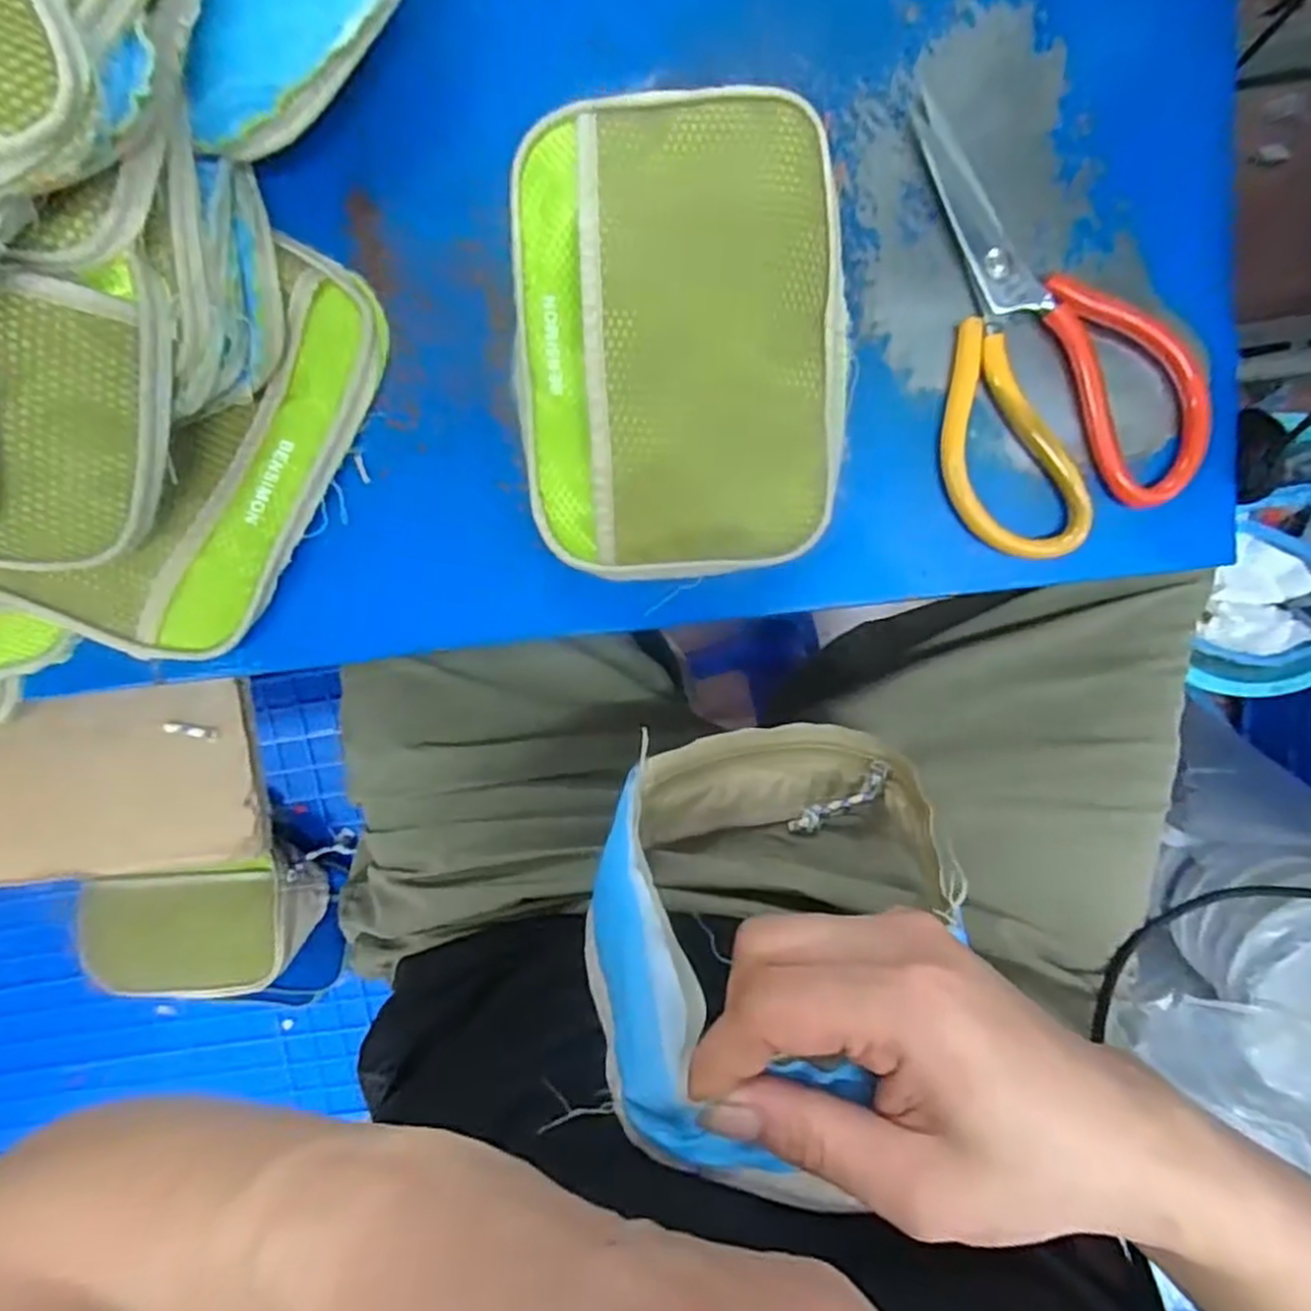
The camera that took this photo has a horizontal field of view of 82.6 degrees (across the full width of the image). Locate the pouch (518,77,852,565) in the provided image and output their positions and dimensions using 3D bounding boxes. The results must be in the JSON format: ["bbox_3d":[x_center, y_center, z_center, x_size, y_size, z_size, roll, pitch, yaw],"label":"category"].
[{"bbox_3d":[0.010,-0.132,0.314,0.135,0.024,0.192,-2,99,2],"label":"pouch"}]

